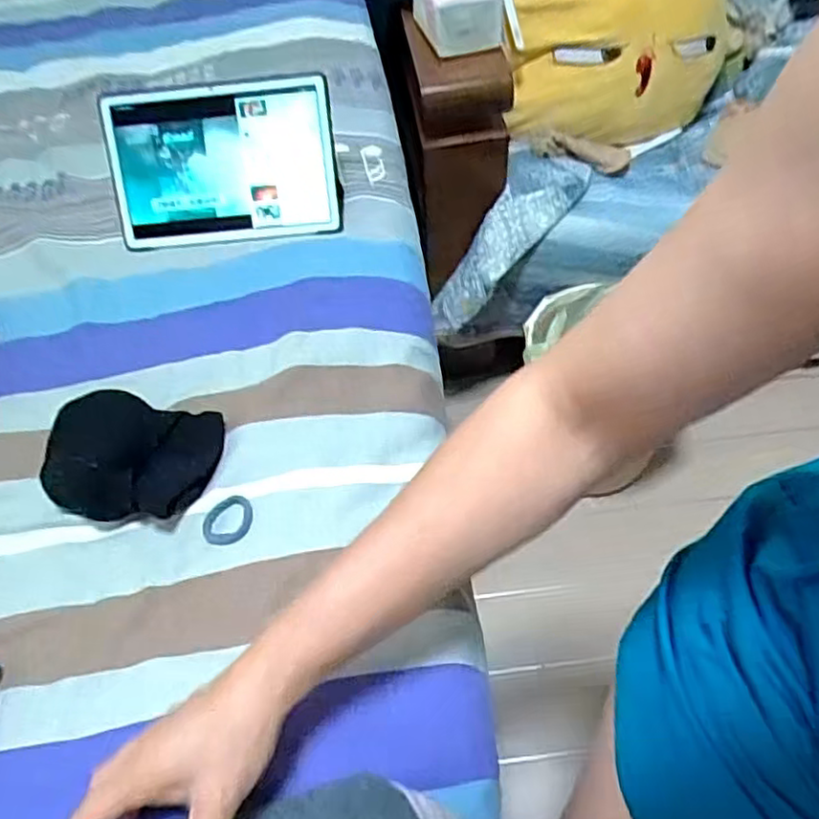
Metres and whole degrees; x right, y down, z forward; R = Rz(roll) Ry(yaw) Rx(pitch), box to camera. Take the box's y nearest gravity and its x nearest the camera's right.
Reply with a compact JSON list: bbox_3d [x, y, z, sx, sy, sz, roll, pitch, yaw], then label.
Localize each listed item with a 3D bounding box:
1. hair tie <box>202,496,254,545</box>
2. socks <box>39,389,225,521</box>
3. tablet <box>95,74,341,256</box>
[{"bbox_3d":[-0.138,0.084,0.511,0.039,0.007,0.042,-4,53,1],"label":"hair tie"},{"bbox_3d":[-0.222,0.037,0.545,0.135,0.047,0.105,11,55,12],"label":"socks"},{"bbox_3d":[-0.198,-0.258,0.711,0.238,0.155,0.016,-5,16,3],"label":"tablet"}]

